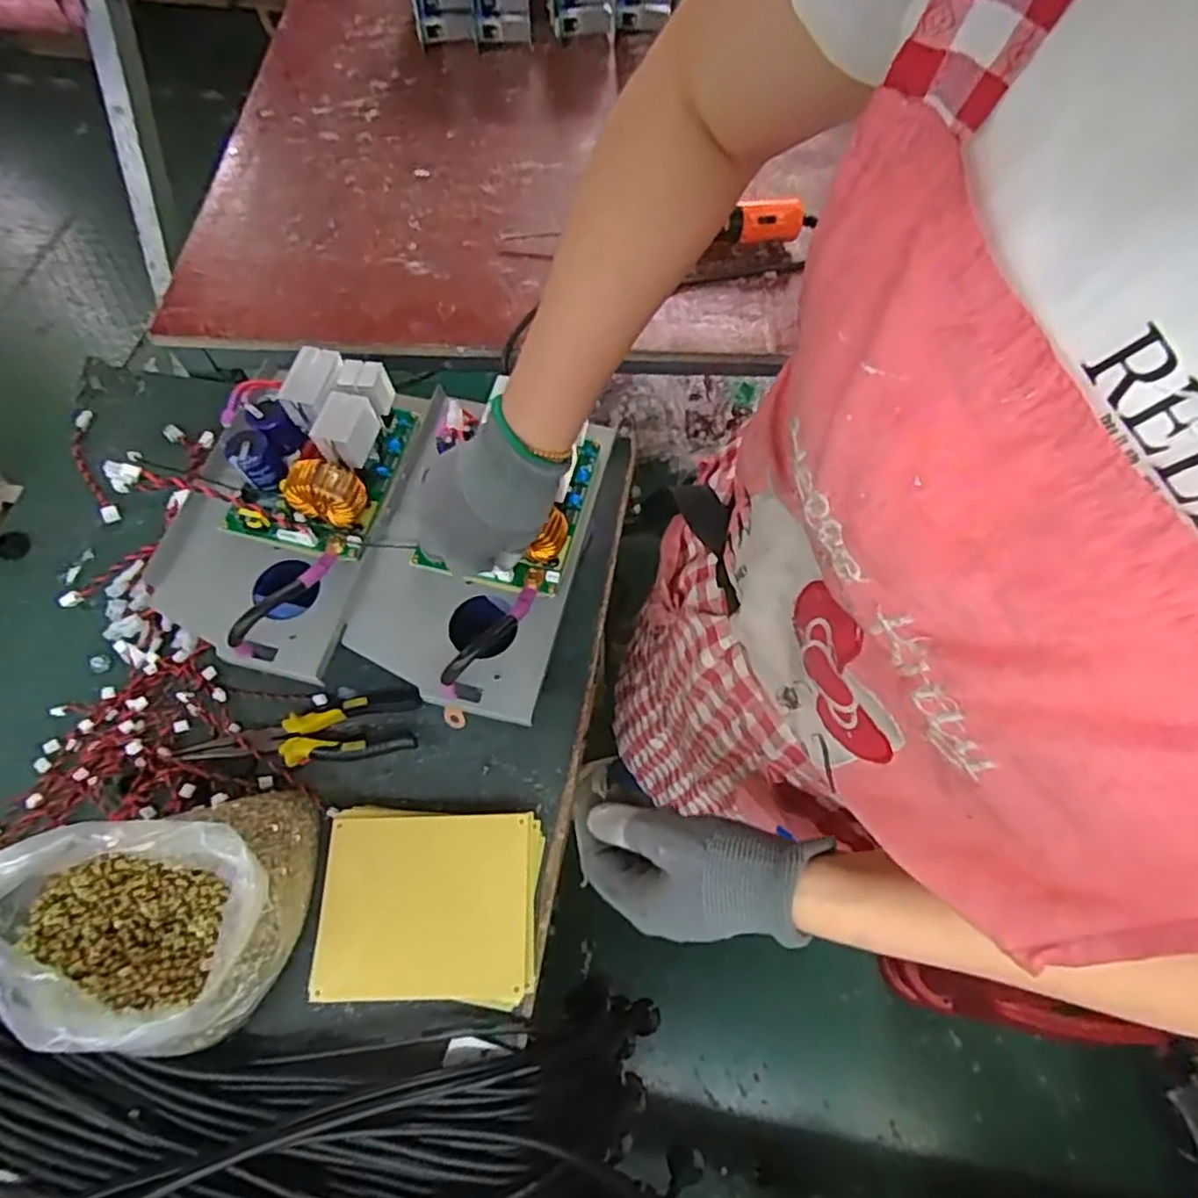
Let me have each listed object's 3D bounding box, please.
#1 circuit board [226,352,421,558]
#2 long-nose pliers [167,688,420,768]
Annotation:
[{"bbox_3d":[-0.238,-0.124,0.572,0.123,0.070,0.150,12,66,7],"label":"circuit board"},{"bbox_3d":[-0.252,0.120,0.584,0.197,0.012,0.055,-15,66,-6],"label":"long-nose pliers"}]

